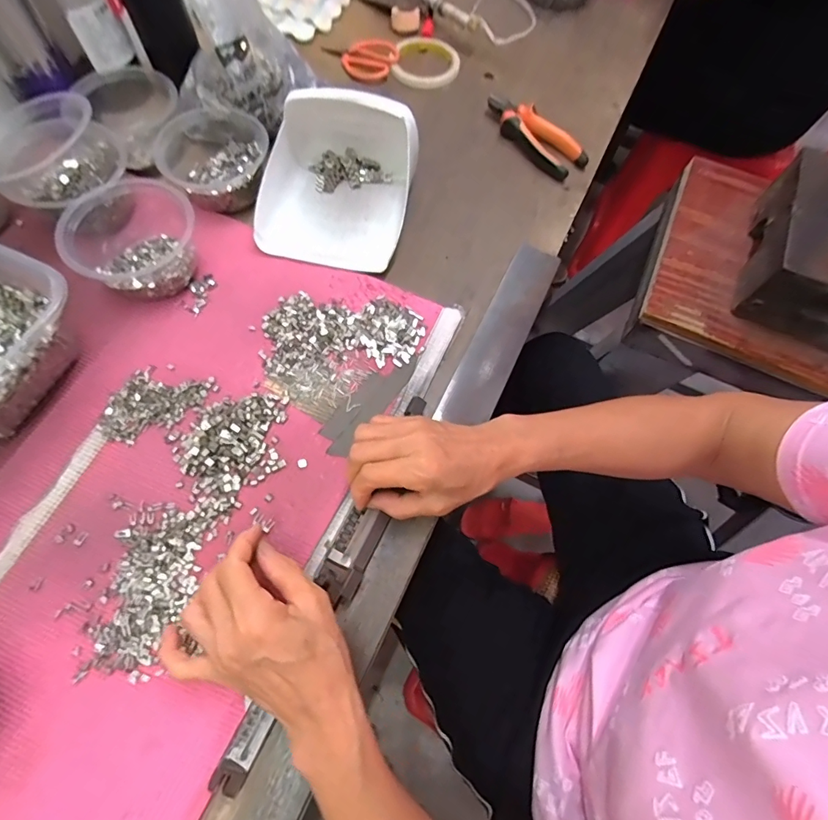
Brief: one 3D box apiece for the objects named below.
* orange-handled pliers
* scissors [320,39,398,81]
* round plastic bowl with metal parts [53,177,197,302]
[{"bbox_3d":[0.150,-0.350,0.570,0.048,0.032,0.151,-35,73,-16],"label":"orange-handled pliers"},{"bbox_3d":[-0.074,-0.486,0.621,0.103,0.023,0.058,7,67,0],"label":"scissors"},{"bbox_3d":[-0.269,-0.167,0.434,0.113,0.067,0.127,-14,69,-9],"label":"round plastic bowl with metal parts"}]

